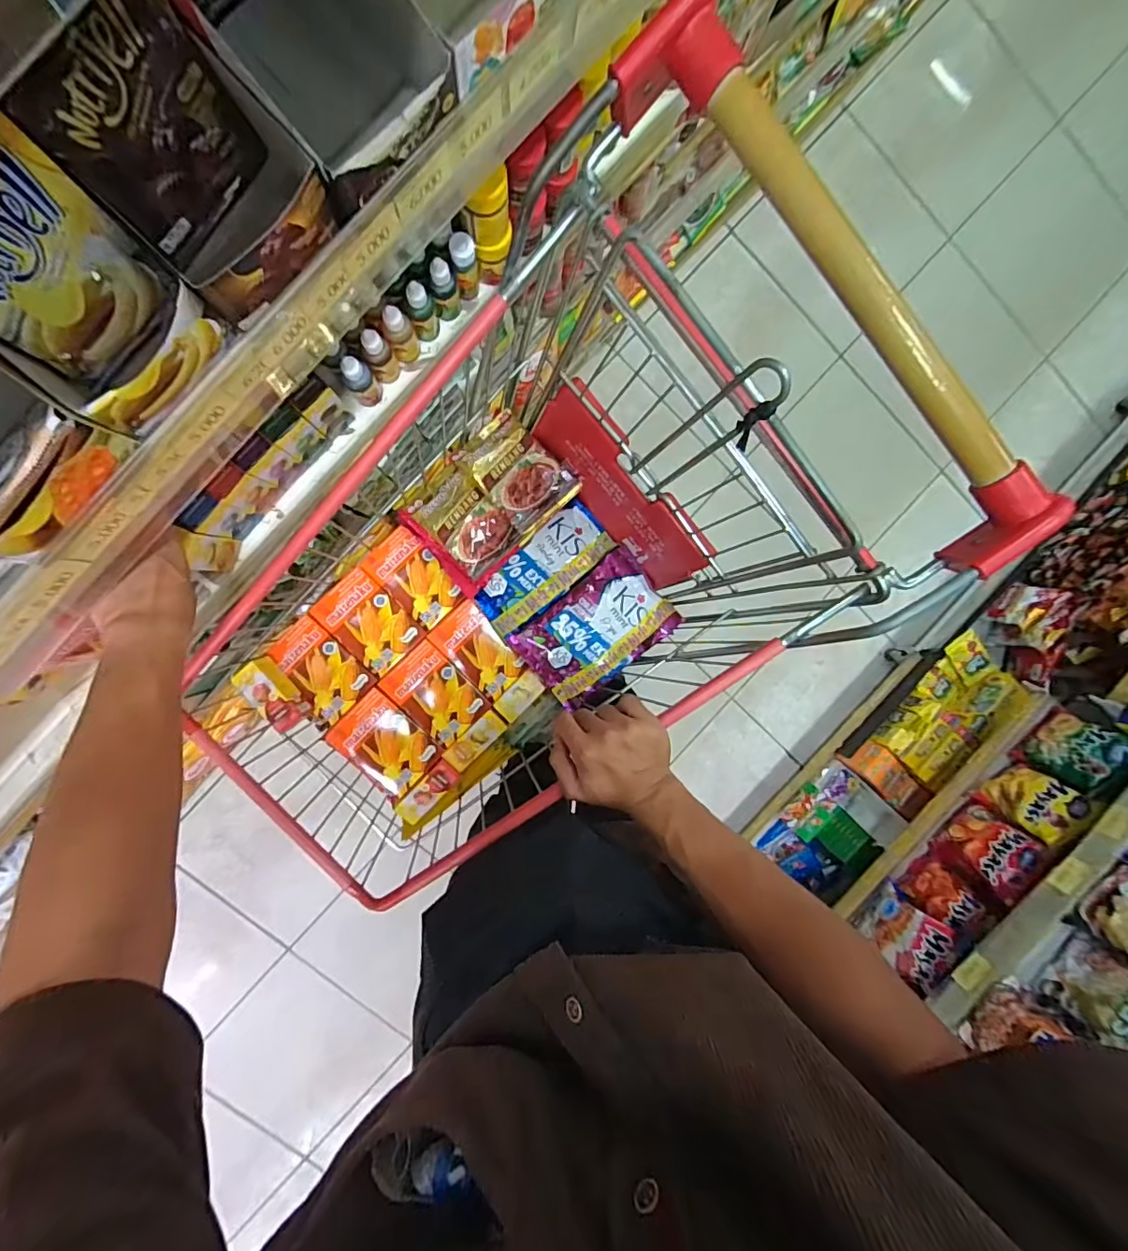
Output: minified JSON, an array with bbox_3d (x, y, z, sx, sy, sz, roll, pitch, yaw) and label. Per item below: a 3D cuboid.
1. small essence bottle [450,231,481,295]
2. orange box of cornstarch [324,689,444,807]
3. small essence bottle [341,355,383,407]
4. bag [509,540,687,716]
[{"bbox_3d":[-0.100,-0.365,0.541,0.024,0.064,0.029,-10,96,-5],"label":"small essence bottle"},{"bbox_3d":[-0.234,0.155,0.689,0.091,0.021,0.121,-43,98,-1],"label":"orange box of cornstarch"},{"bbox_3d":[-0.206,-0.248,0.539,0.026,0.073,0.023,-35,98,-2],"label":"small essence bottle"},{"bbox_3d":[0.044,0.004,0.704,0.196,0.026,0.130,-38,98,-2],"label":"bag"}]

